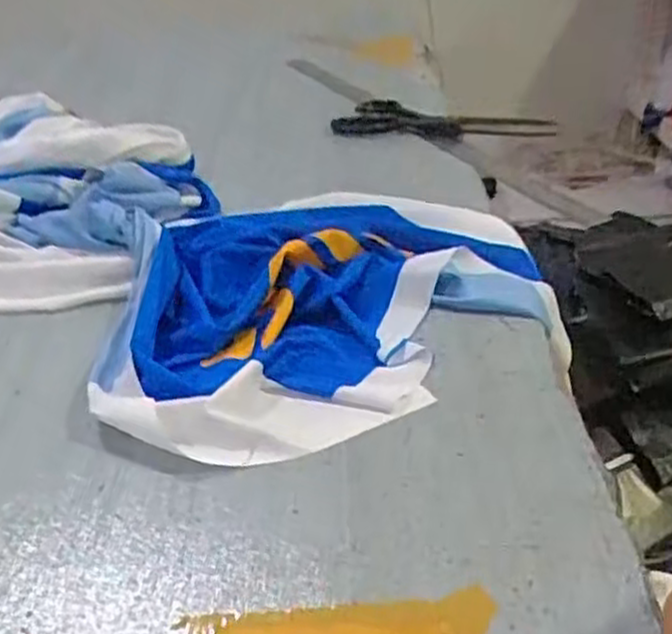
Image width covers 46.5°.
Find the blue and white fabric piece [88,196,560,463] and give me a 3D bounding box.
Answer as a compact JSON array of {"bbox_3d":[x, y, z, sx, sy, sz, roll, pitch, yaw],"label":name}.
[{"bbox_3d":[-0.003,-0.019,0.573,0.323,0.045,0.282,-9,32,-6],"label":"blue and white fabric piece"}]

